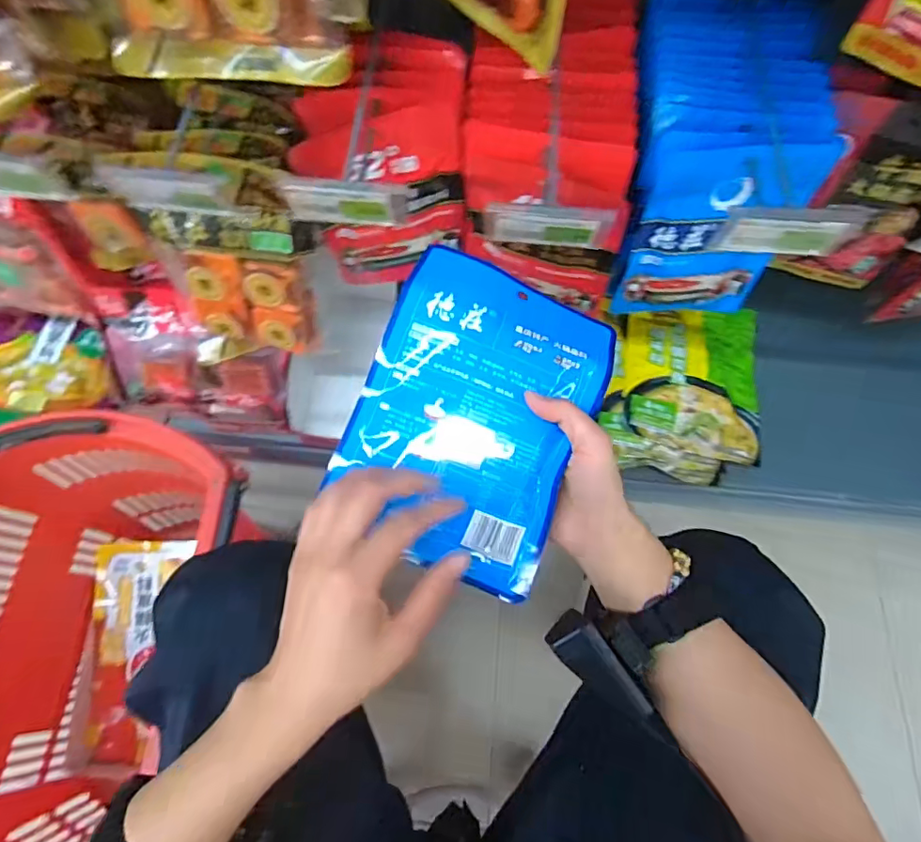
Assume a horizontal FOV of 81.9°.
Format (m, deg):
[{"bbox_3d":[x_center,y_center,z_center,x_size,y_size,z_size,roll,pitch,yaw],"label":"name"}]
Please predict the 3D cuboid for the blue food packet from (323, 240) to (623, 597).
[{"bbox_3d":[0.009,-0.005,0.372,0.152,0.030,0.207,22,85,0],"label":"blue food packet"}]

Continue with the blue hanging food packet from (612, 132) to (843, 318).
[{"bbox_3d":[0.252,-0.184,0.535,0.149,0.212,0.033,-1,68,-1],"label":"blue hanging food packet"}]

